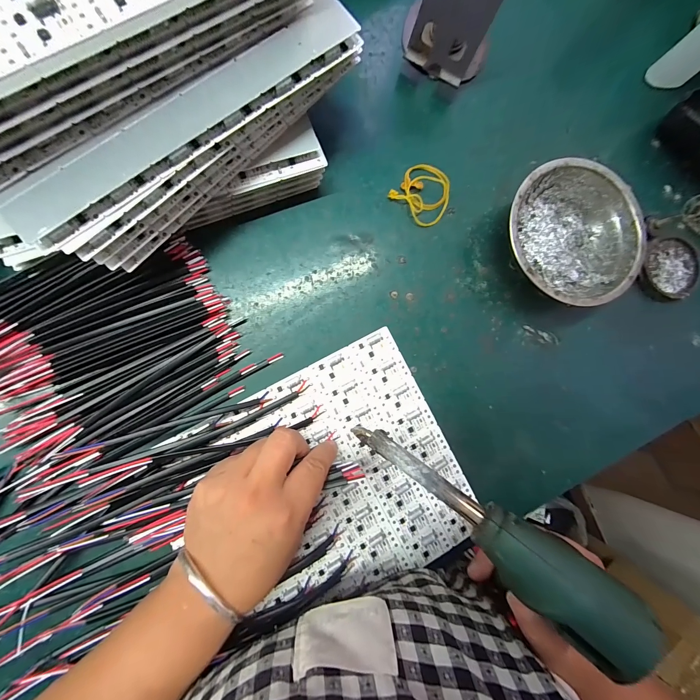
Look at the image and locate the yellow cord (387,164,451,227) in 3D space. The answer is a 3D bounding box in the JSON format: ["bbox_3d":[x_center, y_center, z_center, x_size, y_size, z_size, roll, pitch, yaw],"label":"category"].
[{"bbox_3d":[0.071,-0.147,0.279,0.051,0.006,0.053,39,82,-5],"label":"yellow cord"}]

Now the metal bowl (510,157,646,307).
[{"bbox_3d":[0.194,-0.100,0.275,0.119,0.046,0.122,0,87,-8],"label":"metal bowl"}]

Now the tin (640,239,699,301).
[{"bbox_3d":[0.333,-0.083,0.310,0.056,0.014,0.060,0,87,-8],"label":"tin"}]

